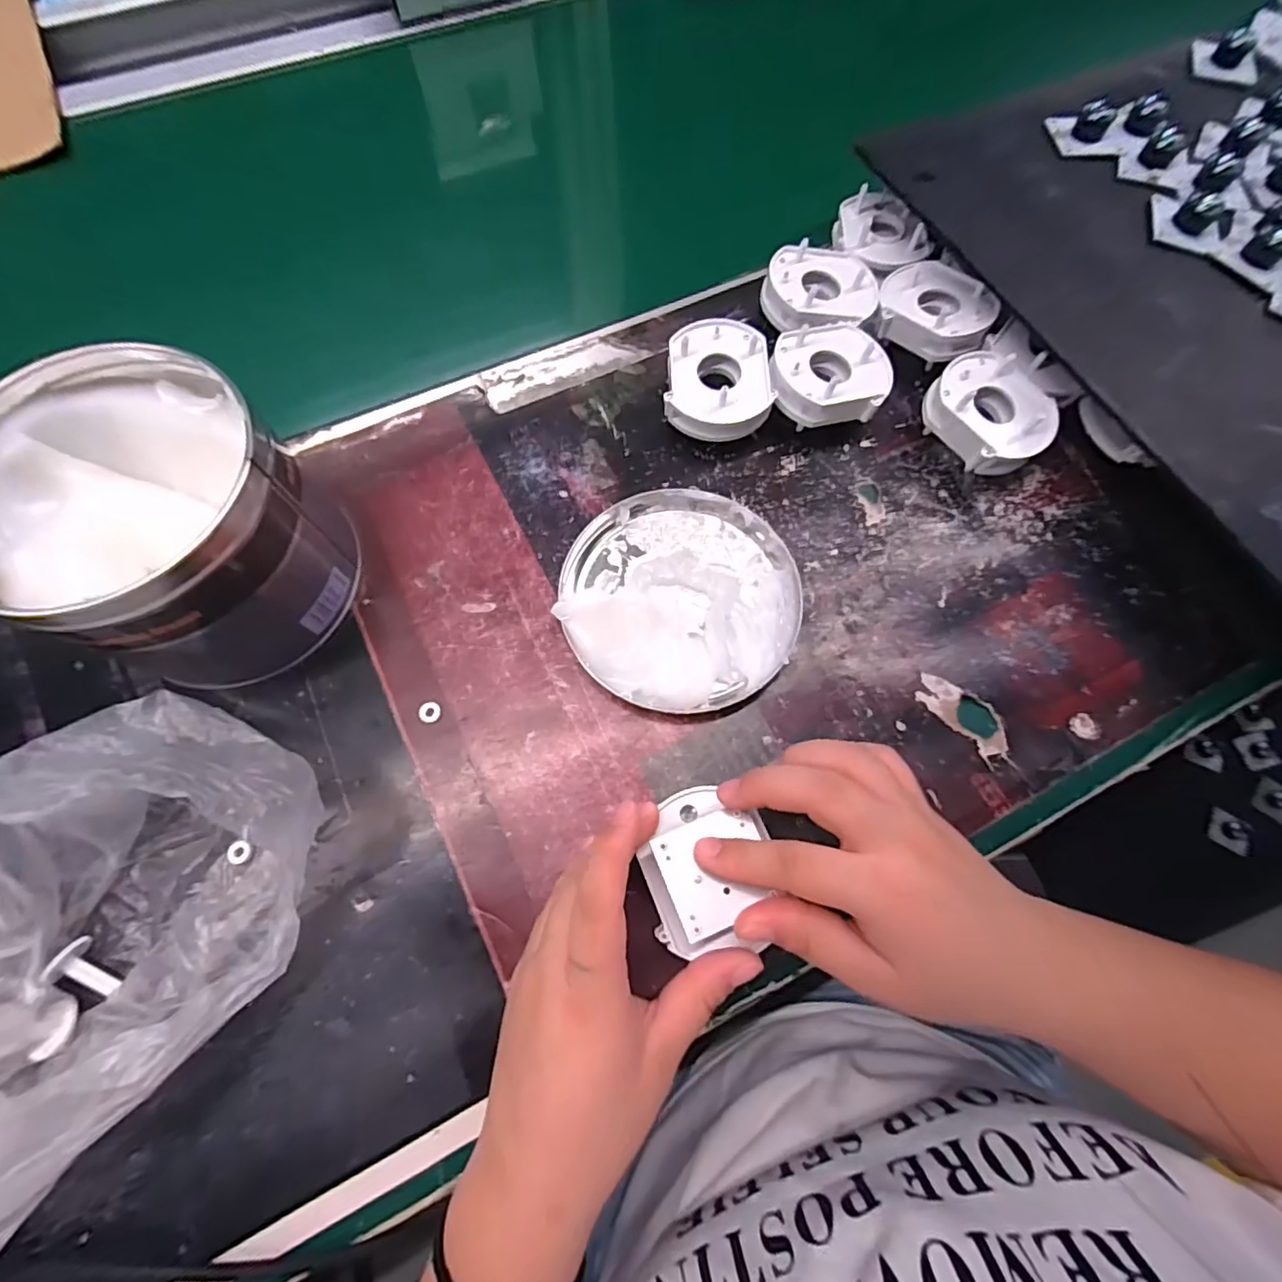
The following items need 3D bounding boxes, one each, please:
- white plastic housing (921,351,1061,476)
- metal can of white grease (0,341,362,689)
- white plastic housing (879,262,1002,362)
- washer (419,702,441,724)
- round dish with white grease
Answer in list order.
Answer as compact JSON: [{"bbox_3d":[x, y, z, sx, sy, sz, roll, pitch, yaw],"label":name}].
[{"bbox_3d":[0.208,-0.134,0.350,0.070,0.037,0.072,-32,73,-12],"label":"white plastic housing"},{"bbox_3d":[-0.221,-0.053,0.277,0.124,0.098,0.119,0,70,-1],"label":"metal can of white grease"},{"bbox_3d":[0.186,-0.209,0.369,0.069,0.023,0.051,29,72,9],"label":"white plastic housing"},{"bbox_3d":[-0.109,0.037,0.299,0.011,0.004,0.011,1,71,-2],"label":"washer"},{"bbox_3d":[0.022,-0.027,0.313,0.124,0.027,0.128,0,70,-1],"label":"round dish with white grease"}]

